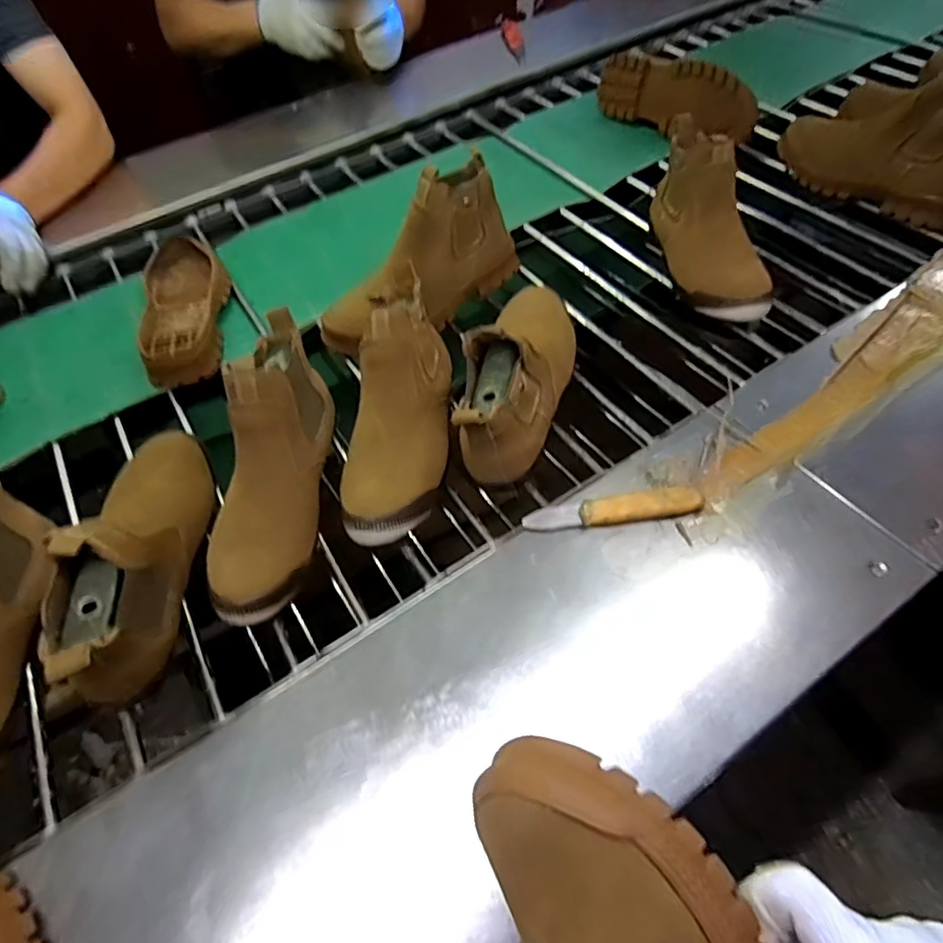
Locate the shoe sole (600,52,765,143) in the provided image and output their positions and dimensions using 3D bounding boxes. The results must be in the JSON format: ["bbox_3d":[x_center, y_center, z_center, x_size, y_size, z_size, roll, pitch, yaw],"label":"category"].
[{"bbox_3d":[0.334,-0.616,0.948,0.038,0.127,0.293,-39,61,-21],"label":"shoe sole"}]

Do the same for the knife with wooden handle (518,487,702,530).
[{"bbox_3d":[0.129,0.034,0.516,0.157,0.013,0.025,-7,55,0],"label":"knife with wooden handle"}]

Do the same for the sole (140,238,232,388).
[{"bbox_3d":[-0.399,-0.247,0.798,0.118,0.048,0.311,-18,58,-8],"label":"sole"}]

